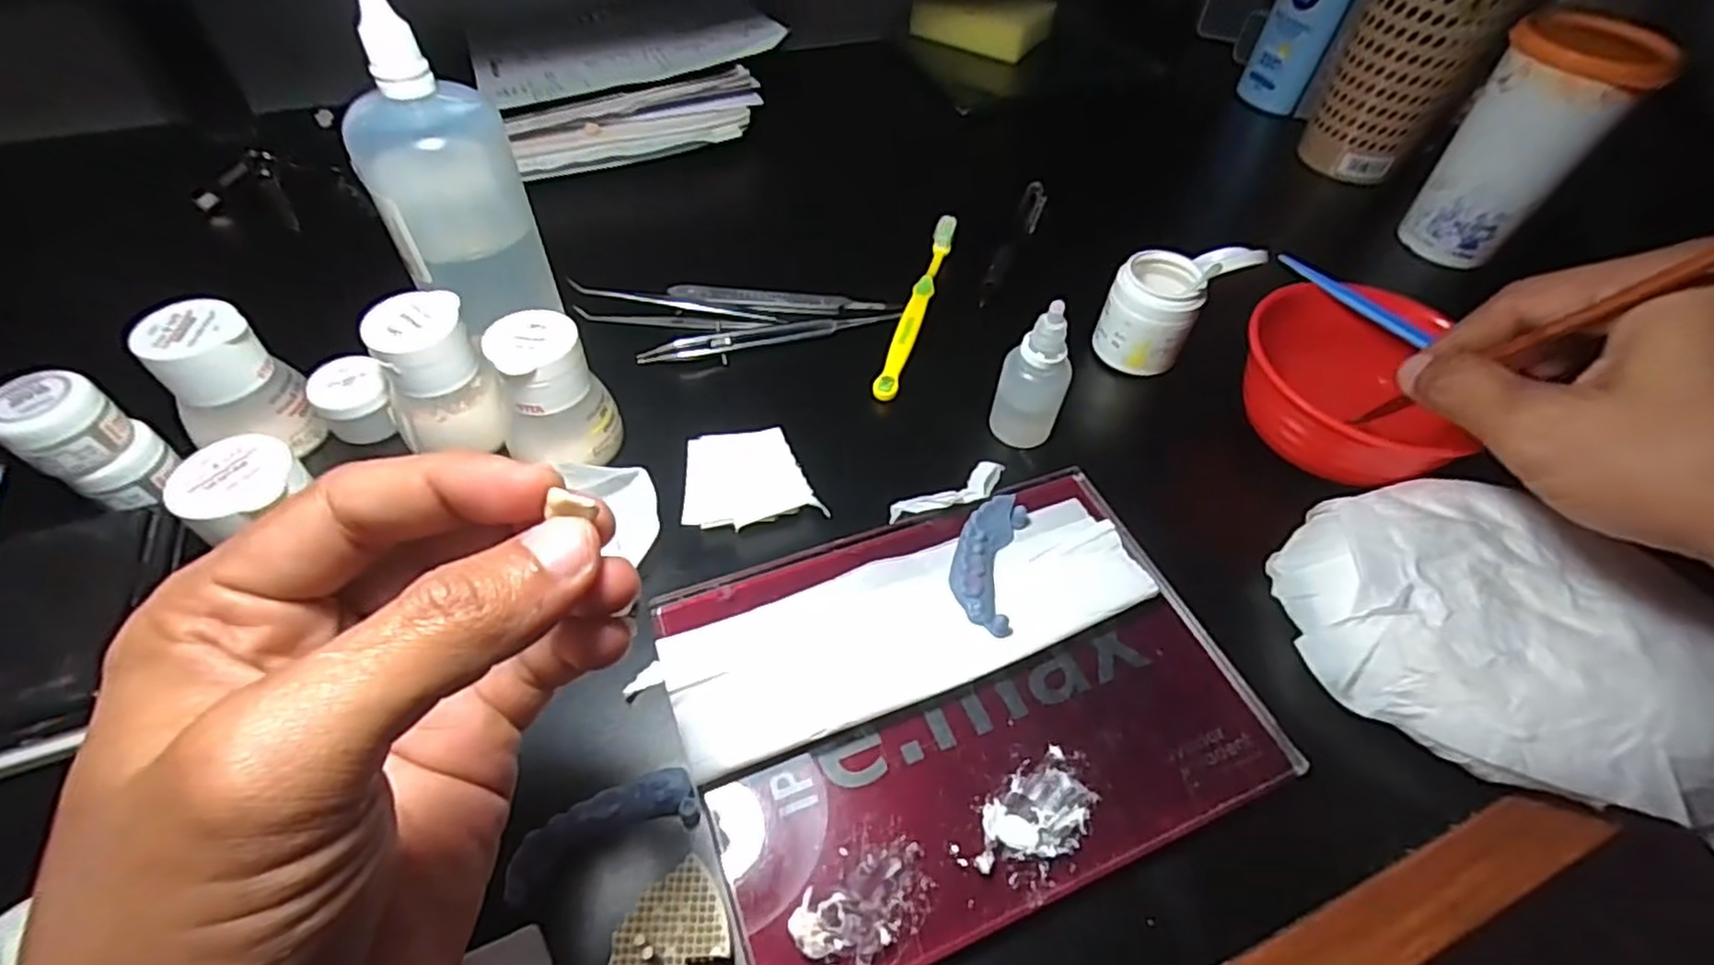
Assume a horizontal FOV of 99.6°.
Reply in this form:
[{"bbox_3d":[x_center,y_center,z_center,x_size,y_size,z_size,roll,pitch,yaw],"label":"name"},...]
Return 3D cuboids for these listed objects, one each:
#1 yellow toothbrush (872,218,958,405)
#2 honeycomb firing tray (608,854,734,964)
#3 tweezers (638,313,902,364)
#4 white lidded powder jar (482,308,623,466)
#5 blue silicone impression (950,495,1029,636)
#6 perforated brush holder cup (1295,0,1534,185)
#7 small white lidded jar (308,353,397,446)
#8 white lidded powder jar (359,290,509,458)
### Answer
[{"bbox_3d":[0.035,-0.102,0.406,0.012,0.009,0.148,16,53,7],"label":"yellow toothbrush"},{"bbox_3d":[-0.056,0.133,0.219,0.033,0.012,0.029,-8,53,-11],"label":"honeycomb firing tray"},{"bbox_3d":[-0.045,-0.080,0.389,0.138,0.008,0.016,-13,54,-14],"label":"tweezers"},{"bbox_3d":[-0.131,-0.037,0.315,0.046,0.063,0.041,12,52,4],"label":"white lidded powder jar"},{"bbox_3d":[0.053,0.031,0.294,0.026,0.012,0.060,15,53,7],"label":"blue silicone impression"},{"bbox_3d":[0.370,-0.288,0.492,0.090,0.136,0.081,32,56,19],"label":"perforated brush holder cup"},{"bbox_3d":[-0.227,-0.038,0.328,0.030,0.028,0.037,-35,63,-27],"label":"small white lidded jar"},{"bbox_3d":[-0.178,-0.047,0.315,0.041,0.057,0.042,2,52,-3],"label":"white lidded powder jar"}]

